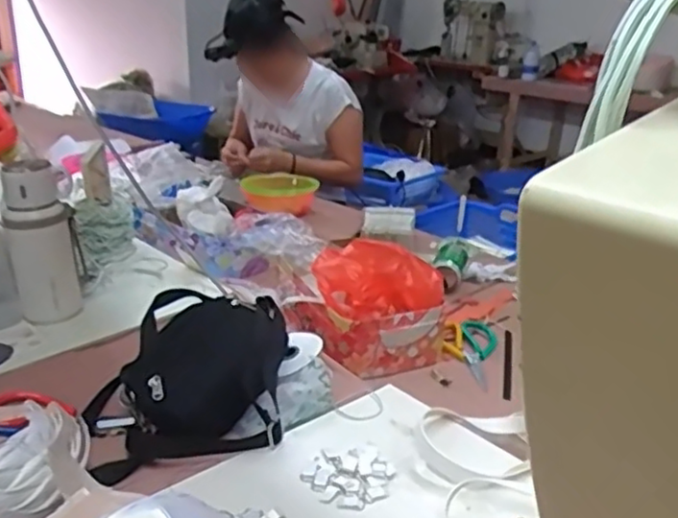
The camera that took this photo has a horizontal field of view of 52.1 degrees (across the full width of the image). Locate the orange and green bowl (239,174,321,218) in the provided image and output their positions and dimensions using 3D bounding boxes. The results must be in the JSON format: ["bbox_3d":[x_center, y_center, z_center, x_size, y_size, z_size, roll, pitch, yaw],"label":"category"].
[{"bbox_3d":[-0.159,-0.176,1.814,0.195,0.073,0.164,-2,22,-6],"label":"orange and green bowl"}]

